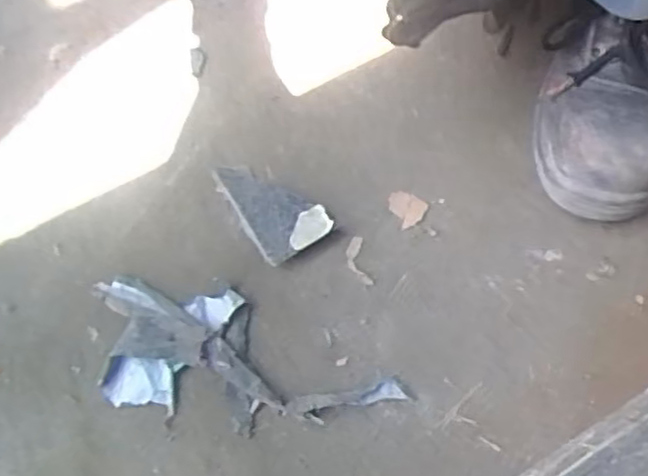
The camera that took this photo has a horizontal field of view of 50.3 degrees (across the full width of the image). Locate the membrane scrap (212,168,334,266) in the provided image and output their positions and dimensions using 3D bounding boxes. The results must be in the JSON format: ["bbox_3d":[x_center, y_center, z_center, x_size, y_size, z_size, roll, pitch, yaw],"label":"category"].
[{"bbox_3d":[-0.040,-0.026,0.532,0.055,0.020,0.088,-33,74,-10],"label":"membrane scrap"}]

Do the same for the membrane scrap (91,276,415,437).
[{"bbox_3d":[-0.058,0.088,0.492,0.220,0.026,0.088,11,72,5],"label":"membrane scrap"}]

